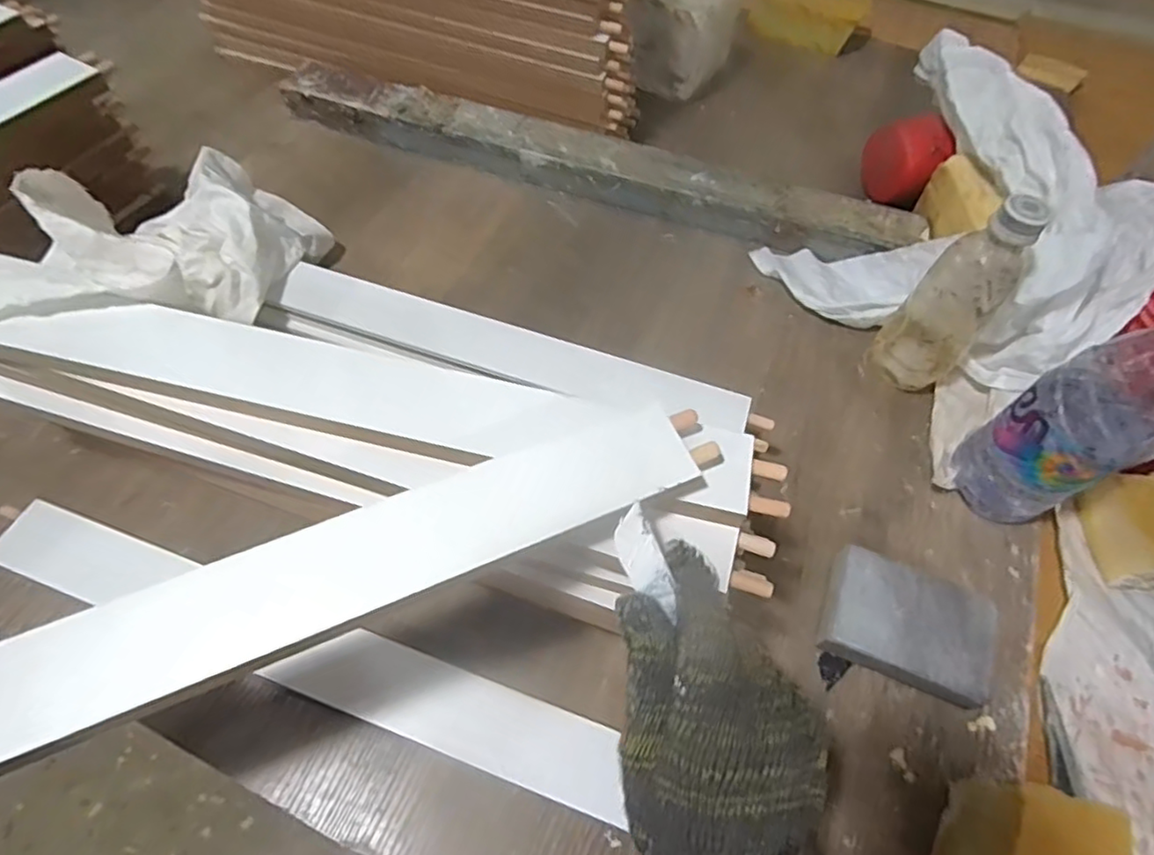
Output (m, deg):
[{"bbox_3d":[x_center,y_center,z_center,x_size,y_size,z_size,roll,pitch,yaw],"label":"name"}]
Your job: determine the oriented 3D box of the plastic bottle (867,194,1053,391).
[{"bbox_3d":[0.288,-0.096,0.478,0.061,0.167,0.060,-36,67,-22],"label":"plastic bottle"}]

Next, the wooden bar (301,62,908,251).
[{"bbox_3d":[0.004,-0.265,0.637,0.641,0.042,0.065,18,59,7],"label":"wooden bar"}]

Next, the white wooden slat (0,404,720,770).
[{"bbox_3d":[-0.091,0.057,0.268,0.323,0.008,0.046,-21,62,-13],"label":"white wooden slat"}]

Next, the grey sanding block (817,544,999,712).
[{"bbox_3d":[0.214,0.130,0.416,0.105,0.027,0.075,19,59,8],"label":"grey sanding block"}]

